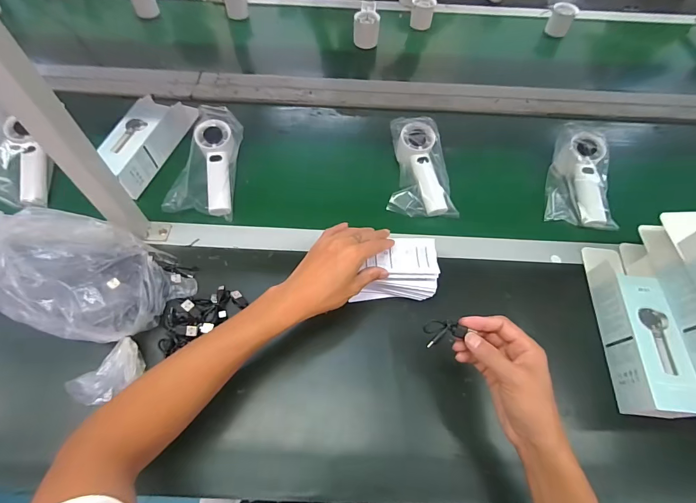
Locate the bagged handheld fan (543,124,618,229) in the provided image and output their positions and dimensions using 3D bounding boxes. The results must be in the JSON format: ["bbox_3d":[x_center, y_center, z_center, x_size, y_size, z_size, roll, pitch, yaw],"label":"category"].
[{"bbox_3d":[0.382,-0.121,0.595,0.092,0.048,0.175,8,78,10],"label":"bagged handheld fan"}]

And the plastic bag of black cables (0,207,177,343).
[{"bbox_3d":[-0.317,0.023,0.428,0.159,0.115,0.147,14,61,9],"label":"plastic bag of black cables"}]

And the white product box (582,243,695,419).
[{"bbox_3d":[0.371,0.085,0.458,0.069,0.059,0.234,8,60,5],"label":"white product box"}]

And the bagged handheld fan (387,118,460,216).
[{"bbox_3d":[0.108,-0.140,0.581,0.104,0.030,0.195,-6,77,-3],"label":"bagged handheld fan"}]

